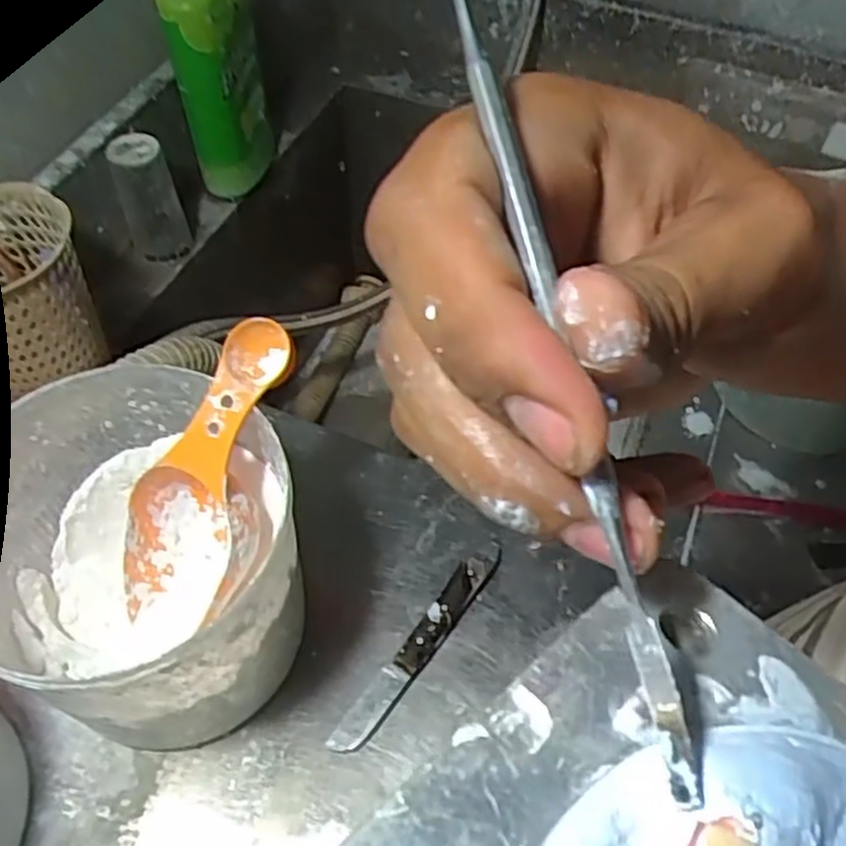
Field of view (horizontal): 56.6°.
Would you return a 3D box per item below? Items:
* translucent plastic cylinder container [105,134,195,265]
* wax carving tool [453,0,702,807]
[{"bbox_3d":[-0.217,-0.177,0.625,0.044,0.094,0.044,-16,59,-13],"label":"translucent plastic cylinder container"},{"bbox_3d":[0.020,-0.023,0.132,0.005,0.006,0.166,-13,82,-11],"label":"wax carving tool"}]

